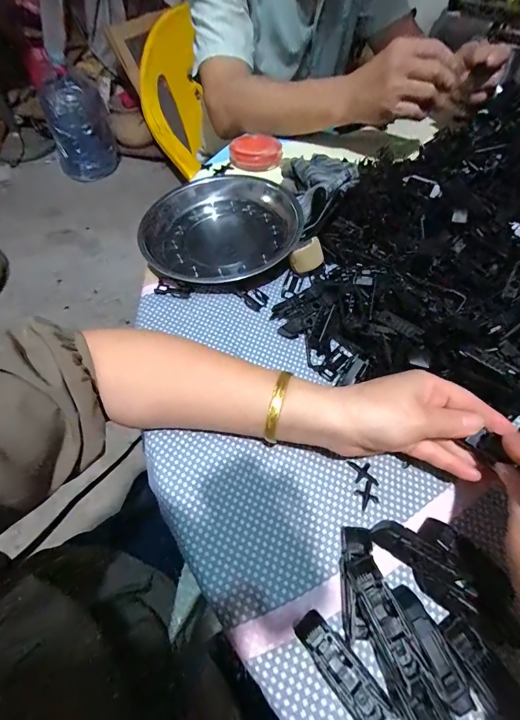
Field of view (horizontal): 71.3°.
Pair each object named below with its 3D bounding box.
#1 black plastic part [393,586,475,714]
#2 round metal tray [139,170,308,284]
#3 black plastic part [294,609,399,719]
[{"bbox_3d":[0.106,0.178,0.226,0.017,0.015,0.064,-18,59,-13],"label":"black plastic part"},{"bbox_3d":[-0.047,-0.154,0.417,0.175,0.046,0.170,1,57,-1],"label":"round metal tray"},{"bbox_3d":[0.049,0.187,0.219,0.021,0.014,0.066,-35,64,-22],"label":"black plastic part"}]

